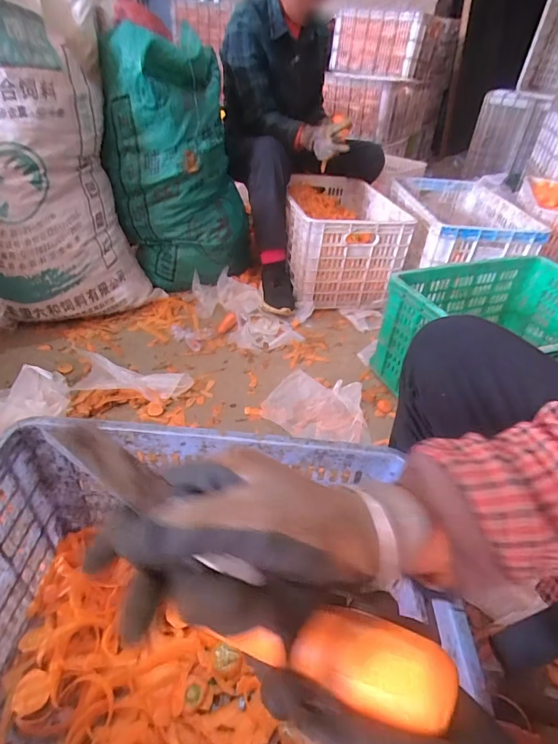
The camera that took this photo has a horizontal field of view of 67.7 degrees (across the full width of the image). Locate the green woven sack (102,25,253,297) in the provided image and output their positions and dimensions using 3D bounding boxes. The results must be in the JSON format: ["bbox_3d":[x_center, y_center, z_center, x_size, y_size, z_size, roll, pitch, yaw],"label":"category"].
[{"bbox_3d":[-0.268,-0.563,1.199,0.368,0.609,0.266,5,38,-1],"label":"green woven sack"}]

